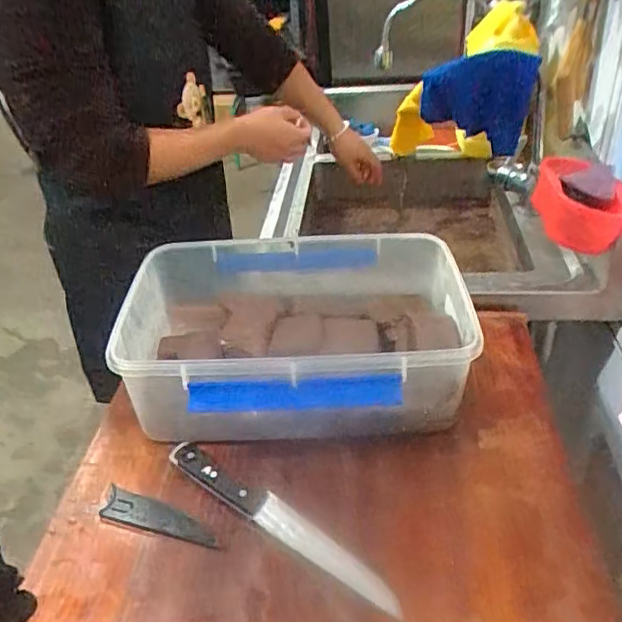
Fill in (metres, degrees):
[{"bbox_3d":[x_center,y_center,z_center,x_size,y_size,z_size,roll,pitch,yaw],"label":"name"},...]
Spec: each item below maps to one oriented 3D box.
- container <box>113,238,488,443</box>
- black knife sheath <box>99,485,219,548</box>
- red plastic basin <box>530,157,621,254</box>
[{"bbox_3d":[-0.016,0.037,0.817,0.408,0.164,0.299,-3,35,1],"label":"container"},{"bbox_3d":[-0.163,0.224,0.662,0.137,0.012,0.037,9,37,18],"label":"black knife sheath"},{"bbox_3d":[0.421,-0.156,0.937,0.095,0.102,0.176,-6,35,-4],"label":"red plastic basin"}]

